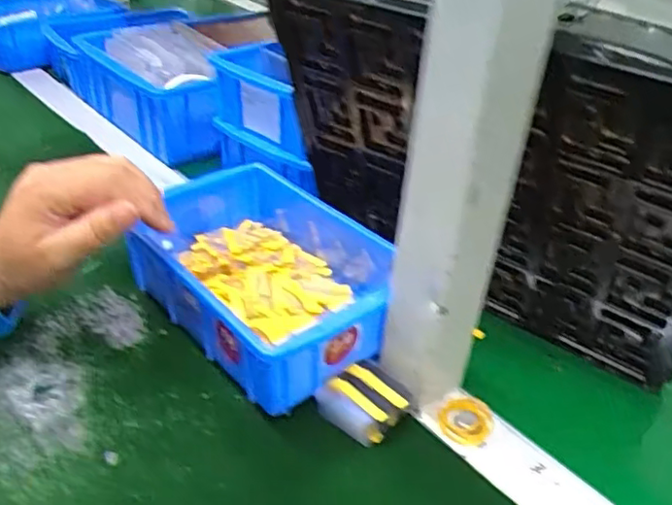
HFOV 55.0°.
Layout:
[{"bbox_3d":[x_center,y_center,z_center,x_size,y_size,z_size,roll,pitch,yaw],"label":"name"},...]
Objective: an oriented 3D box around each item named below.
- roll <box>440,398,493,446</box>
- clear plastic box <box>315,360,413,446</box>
[{"bbox_3d":[0.081,0.104,0.401,0.032,0.008,0.033,3,33,-2],"label":"roll"},{"bbox_3d":[0.017,0.093,0.399,0.045,0.023,0.044,-21,41,-33],"label":"clear plastic box"}]

